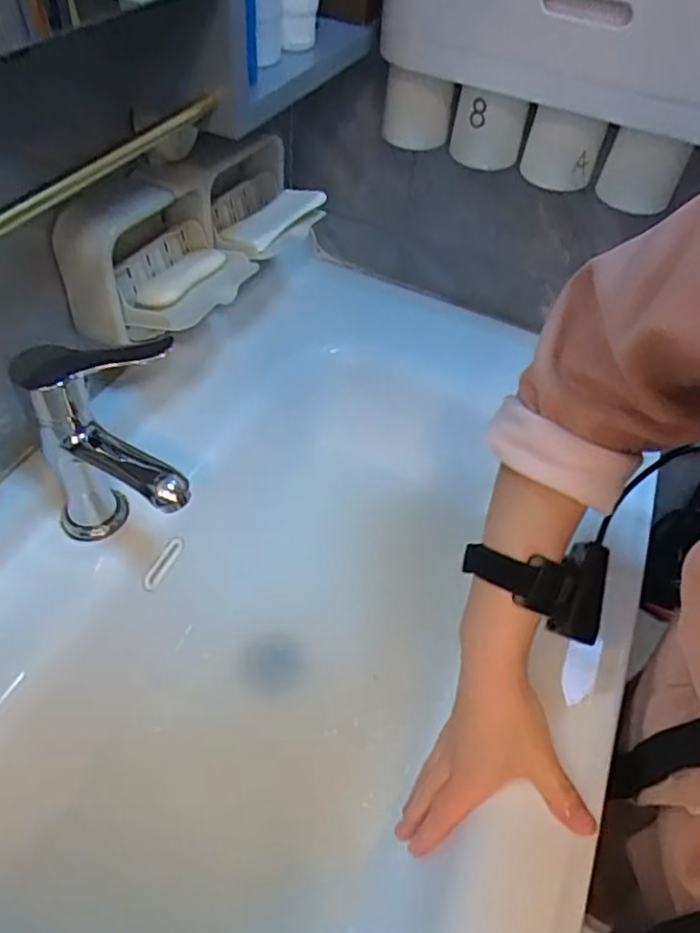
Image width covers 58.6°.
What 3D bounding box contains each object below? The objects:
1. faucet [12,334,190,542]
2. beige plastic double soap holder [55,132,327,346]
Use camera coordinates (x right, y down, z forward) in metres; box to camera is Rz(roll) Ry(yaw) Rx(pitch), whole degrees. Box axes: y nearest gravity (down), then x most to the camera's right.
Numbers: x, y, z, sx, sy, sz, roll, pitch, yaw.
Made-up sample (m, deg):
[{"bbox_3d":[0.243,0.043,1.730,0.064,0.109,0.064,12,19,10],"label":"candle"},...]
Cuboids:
[{"bbox_3d":[-0.173,0.001,0.454,0.110,0.175,0.094,-4,51,-10],"label":"faucet"},{"bbox_3d":[-0.117,-0.207,0.530,0.094,0.088,0.263,26,52,15],"label":"beige plastic double soap holder"}]

